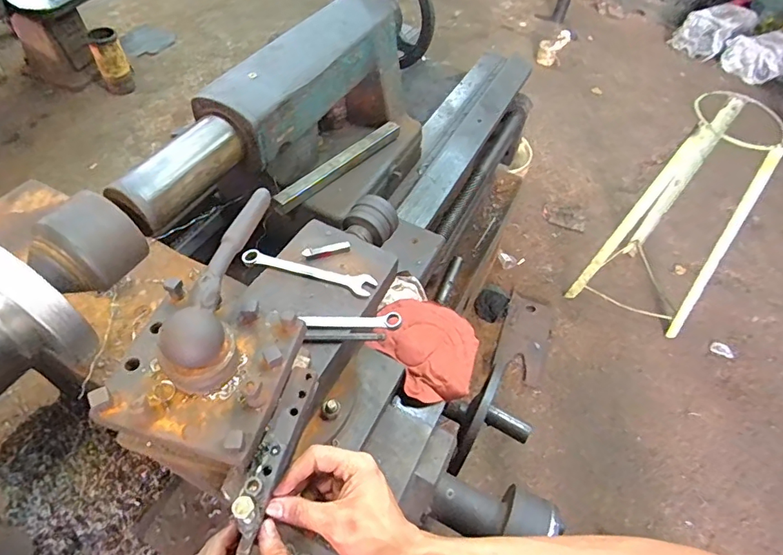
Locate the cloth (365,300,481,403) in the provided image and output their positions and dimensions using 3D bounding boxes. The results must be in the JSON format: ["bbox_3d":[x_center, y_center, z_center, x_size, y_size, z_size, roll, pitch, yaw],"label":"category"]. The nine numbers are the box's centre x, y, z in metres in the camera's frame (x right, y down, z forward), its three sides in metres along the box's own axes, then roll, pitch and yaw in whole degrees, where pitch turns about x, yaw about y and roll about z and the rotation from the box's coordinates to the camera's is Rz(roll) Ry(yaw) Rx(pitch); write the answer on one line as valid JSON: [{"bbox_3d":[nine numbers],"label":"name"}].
[{"bbox_3d":[0.050,0.103,0.703,0.150,0.022,0.161,17,53,7],"label":"cloth"}]

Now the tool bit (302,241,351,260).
[{"bbox_3d":[-0.082,-0.035,0.612,0.061,0.009,0.012,-14,56,-15],"label":"tool bit"}]

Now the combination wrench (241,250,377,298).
[{"bbox_3d":[-0.103,-0.009,0.596,0.170,0.006,0.027,16,53,7],"label":"combination wrench"}]

